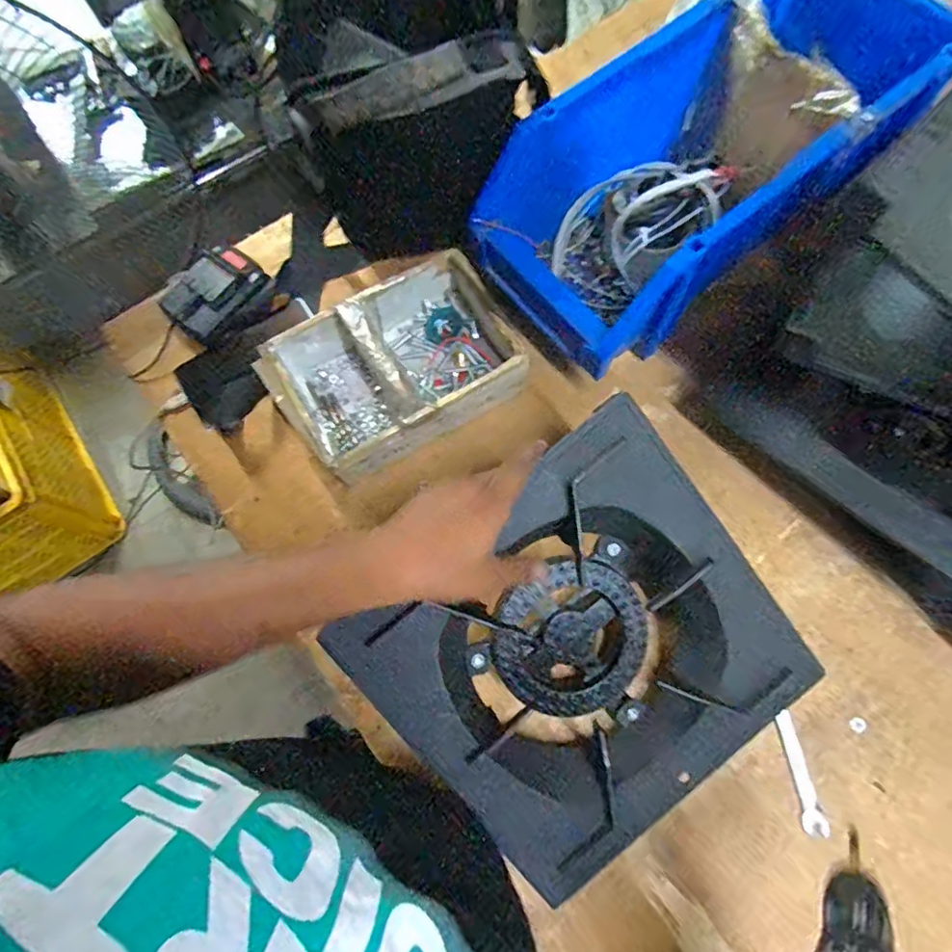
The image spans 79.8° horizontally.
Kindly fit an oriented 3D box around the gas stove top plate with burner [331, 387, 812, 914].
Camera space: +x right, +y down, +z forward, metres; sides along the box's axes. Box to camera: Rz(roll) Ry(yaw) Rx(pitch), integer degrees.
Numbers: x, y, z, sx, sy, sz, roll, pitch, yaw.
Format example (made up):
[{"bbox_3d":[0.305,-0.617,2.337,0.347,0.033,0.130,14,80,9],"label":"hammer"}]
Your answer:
[{"bbox_3d":[0.084,0.143,0.464,0.290,0.063,0.288,-38,99,-1],"label":"gas stove top plate with burner"}]

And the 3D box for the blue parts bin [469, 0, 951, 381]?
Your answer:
[{"bbox_3d":[0.224,-0.301,0.575,0.450,0.182,0.200,-39,76,-9],"label":"blue parts bin"}]

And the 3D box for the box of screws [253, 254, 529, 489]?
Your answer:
[{"bbox_3d":[-0.084,-0.112,0.572,0.229,0.088,0.156,-29,74,-6],"label":"box of screws"}]

